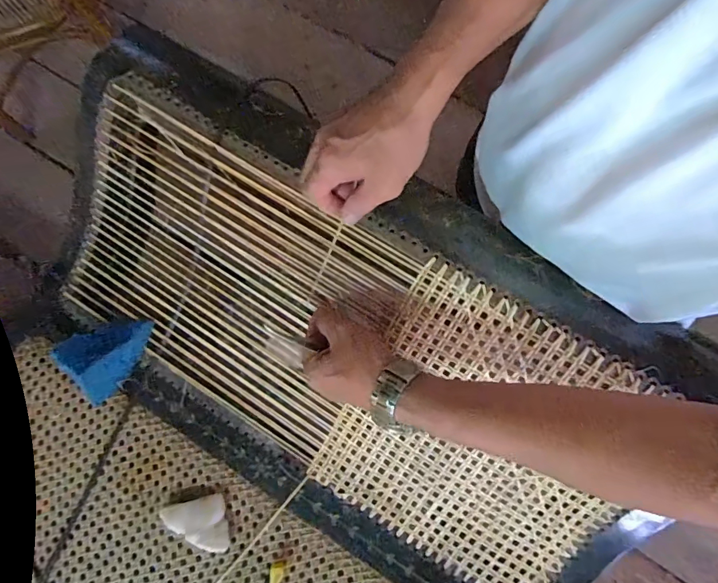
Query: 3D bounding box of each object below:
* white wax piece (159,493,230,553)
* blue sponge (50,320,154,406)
[{"bbox_3d":[-0.191,0.275,0.490,0.073,0.022,0.060,-15,78,-2],"label":"white wax piece"},{"bbox_3d":[-0.302,0.082,0.520,0.101,0.060,0.080,-23,78,-4],"label":"blue sponge"}]

